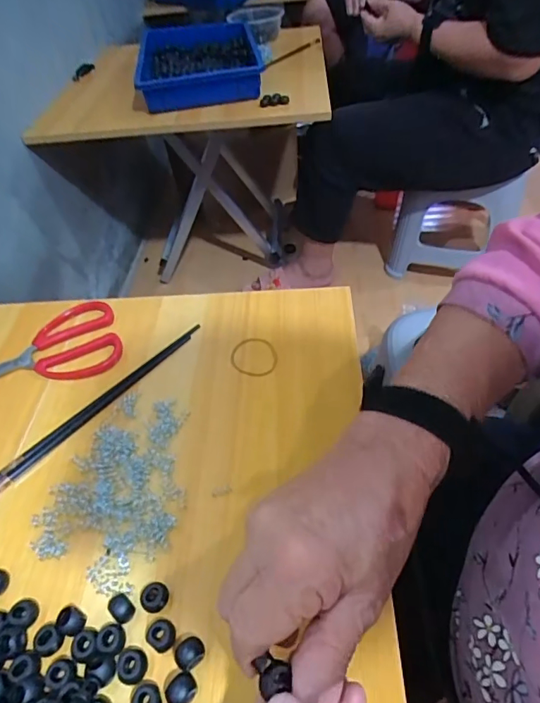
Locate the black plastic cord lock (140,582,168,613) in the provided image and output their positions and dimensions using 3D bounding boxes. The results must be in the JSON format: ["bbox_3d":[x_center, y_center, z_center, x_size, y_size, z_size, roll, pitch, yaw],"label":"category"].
[{"bbox_3d":[-0.075,0.163,0.306,0.017,0.011,0.016,-33,52,-23],"label":"black plastic cord lock"}]

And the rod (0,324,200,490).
[{"bbox_3d":[-0.158,0.051,0.425,0.017,0.006,0.249,30,57,30],"label":"rod"}]

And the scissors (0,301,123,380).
[{"bbox_3d":[-0.236,0.000,0.472,0.161,0.012,0.094,-19,48,-12],"label":"scissors"}]

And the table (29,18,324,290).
[{"bbox_3d":[-0.155,-0.455,1.266,0.612,0.573,0.526,-4,47,3],"label":"table"}]

